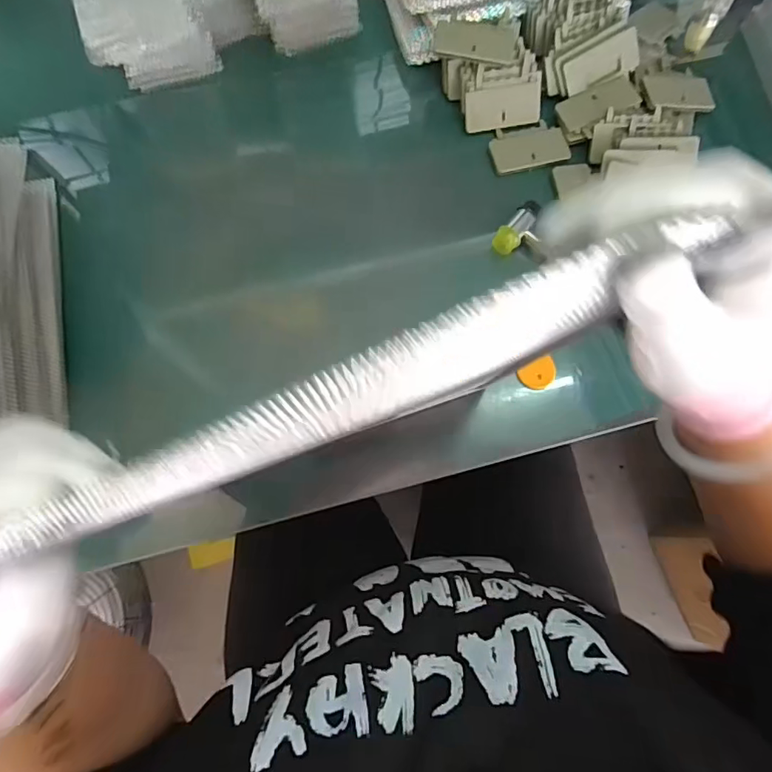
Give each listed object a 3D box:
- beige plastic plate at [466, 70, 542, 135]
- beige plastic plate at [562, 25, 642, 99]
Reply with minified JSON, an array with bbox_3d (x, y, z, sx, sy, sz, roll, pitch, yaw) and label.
[{"bbox_3d":[0.132,-0.315,0.563,0.087,0.009,0.048,-12,116,-5],"label":"beige plastic plate"},{"bbox_3d":[0.239,-0.356,0.557,0.085,0.040,0.005,-22,35,2],"label":"beige plastic plate"}]

